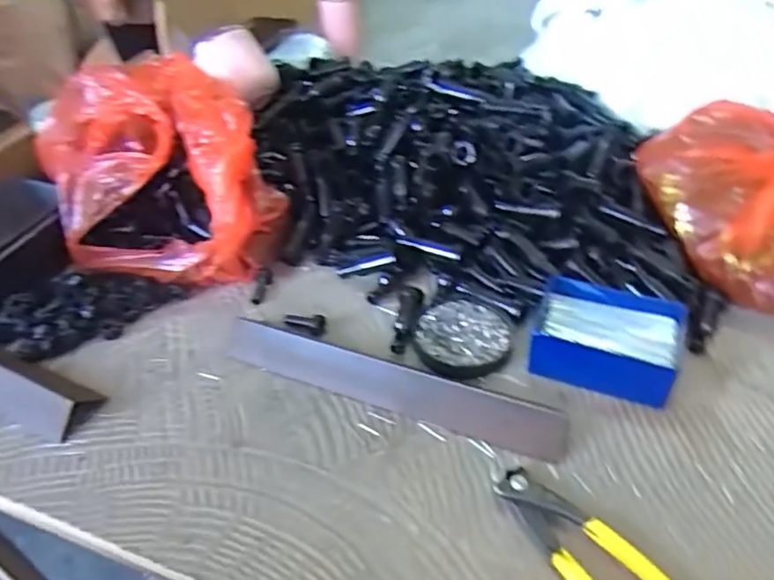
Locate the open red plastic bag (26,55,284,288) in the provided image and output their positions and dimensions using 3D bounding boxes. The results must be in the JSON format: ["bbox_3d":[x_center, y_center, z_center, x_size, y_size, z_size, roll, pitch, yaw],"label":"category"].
[{"bbox_3d":[-0.223,-0.109,0.611,0.197,0.147,0.232,-24,45,-21],"label":"open red plastic bag"}]

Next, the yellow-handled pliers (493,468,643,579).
[{"bbox_3d":[0.129,0.169,0.370,0.044,0.012,0.158,-33,49,-29],"label":"yellow-handled pliers"}]

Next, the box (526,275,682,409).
[{"bbox_3d":[0.174,0.038,0.492,0.113,0.035,0.081,13,44,19],"label":"box"}]

